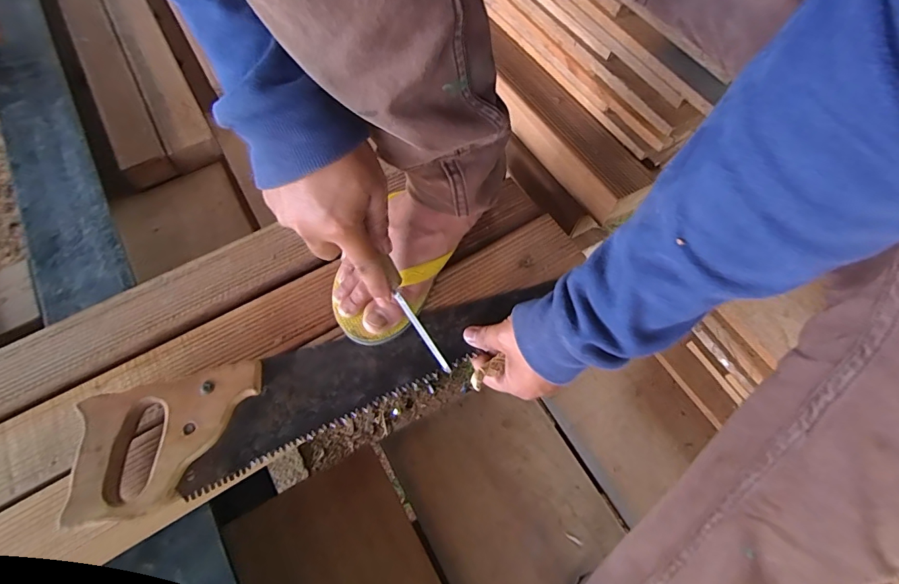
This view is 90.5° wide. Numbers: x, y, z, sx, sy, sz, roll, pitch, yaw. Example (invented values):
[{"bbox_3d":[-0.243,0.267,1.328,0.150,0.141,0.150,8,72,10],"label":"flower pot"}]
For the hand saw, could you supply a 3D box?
[{"bbox_3d":[-0.108,0.076,0.407,0.416,0.020,0.092,-20,65,-14],"label":"hand saw"}]

